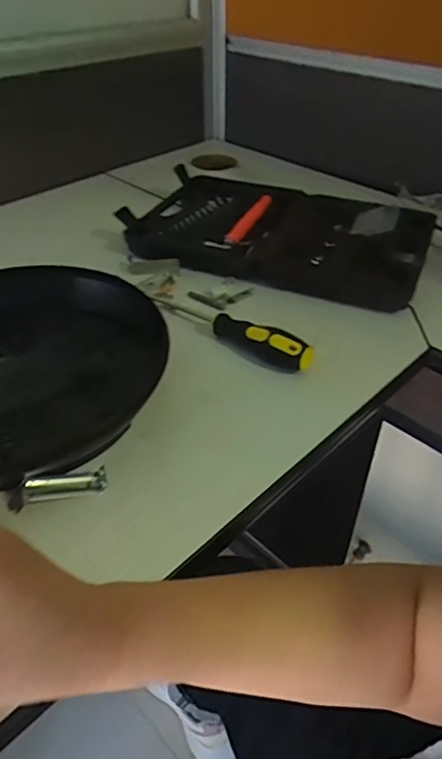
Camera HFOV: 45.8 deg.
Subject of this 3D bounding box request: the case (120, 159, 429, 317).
[{"bbox_3d":[0.065,-0.178,0.626,0.344,0.037,0.213,15,43,17],"label":"case"}]

